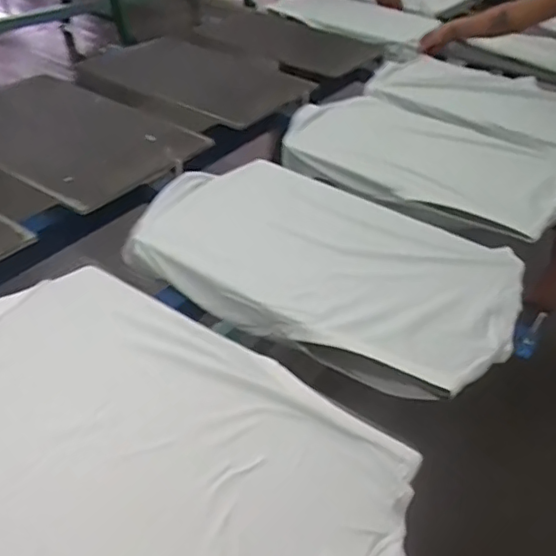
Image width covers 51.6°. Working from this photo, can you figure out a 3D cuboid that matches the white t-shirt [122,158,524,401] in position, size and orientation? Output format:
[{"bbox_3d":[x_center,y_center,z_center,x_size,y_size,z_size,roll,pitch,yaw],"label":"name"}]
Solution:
[{"bbox_3d":[0.079,-0.032,1.089,0.711,0.083,0.425,27,44,22],"label":"white t-shirt"}]

